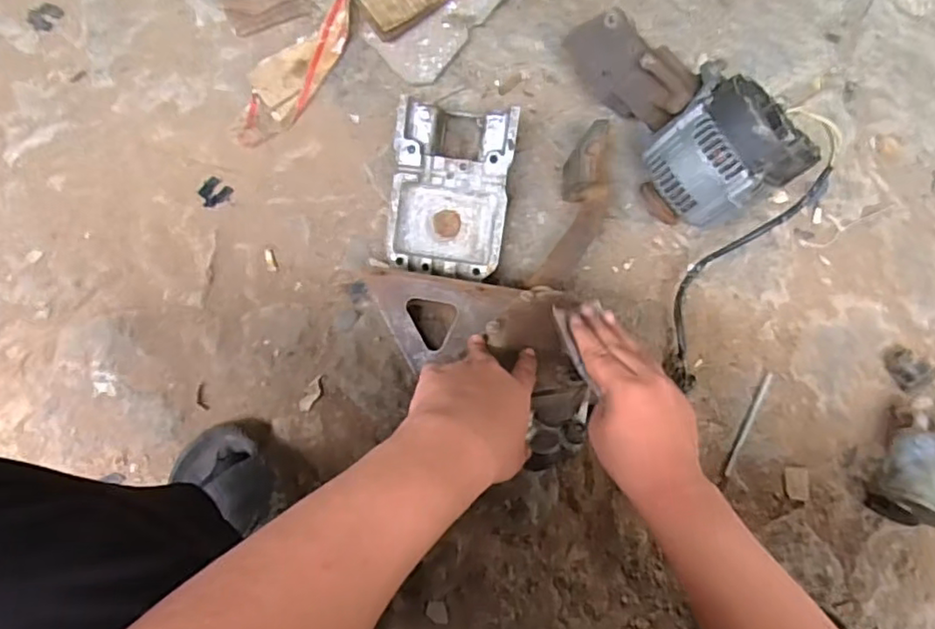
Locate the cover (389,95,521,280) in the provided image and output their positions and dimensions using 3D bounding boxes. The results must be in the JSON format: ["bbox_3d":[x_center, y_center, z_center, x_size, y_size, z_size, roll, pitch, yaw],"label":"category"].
[{"bbox_3d":[-0.022,-0.152,0.770,0.140,0.084,0.206,7,82,-4],"label":"cover"}]

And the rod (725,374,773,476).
[{"bbox_3d":[0.356,0.138,0.796,0.011,0.011,0.142,29,81,0],"label":"rod"}]

